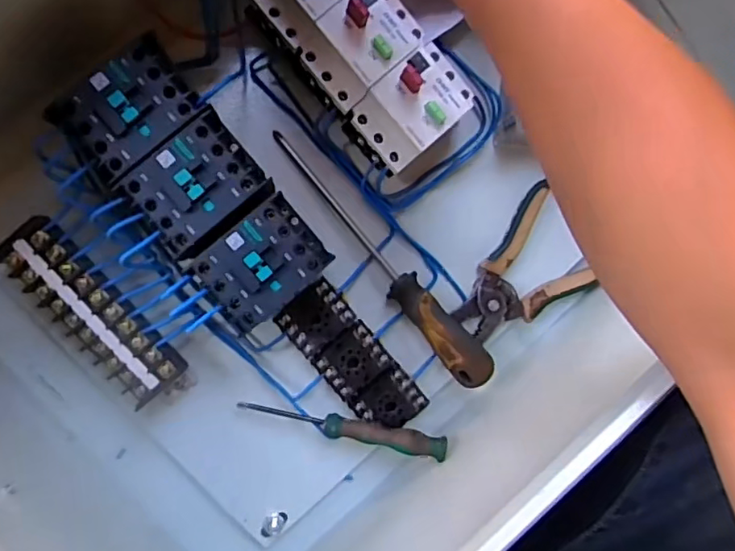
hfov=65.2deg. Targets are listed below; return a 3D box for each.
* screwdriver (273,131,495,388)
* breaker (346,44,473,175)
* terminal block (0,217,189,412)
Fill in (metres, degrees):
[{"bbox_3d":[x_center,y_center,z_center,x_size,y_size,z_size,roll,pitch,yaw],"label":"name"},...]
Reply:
[{"bbox_3d":[0.012,-0.012,0.443,0.030,0.027,0.245,-41,99,-7],"label":"screwdriver"},{"bbox_3d":[0.031,-0.119,0.417,0.084,0.070,0.057,-40,99,-7],"label":"breaker"},{"bbox_3d":[-0.197,0.026,0.415,0.045,0.052,0.147,-41,99,-7],"label":"terminal block"}]

